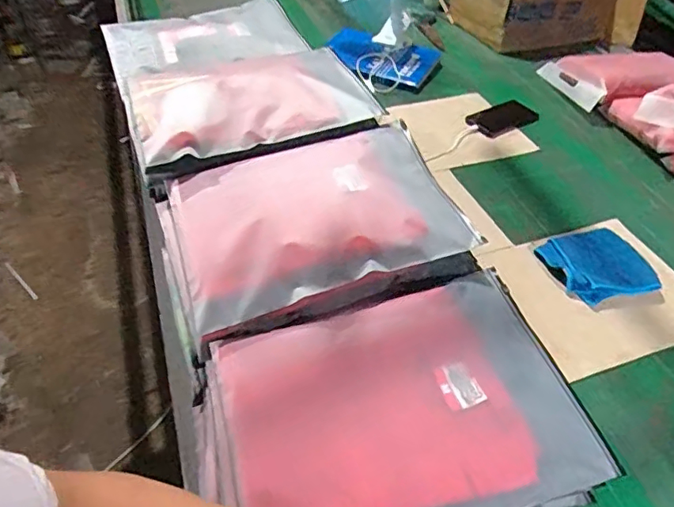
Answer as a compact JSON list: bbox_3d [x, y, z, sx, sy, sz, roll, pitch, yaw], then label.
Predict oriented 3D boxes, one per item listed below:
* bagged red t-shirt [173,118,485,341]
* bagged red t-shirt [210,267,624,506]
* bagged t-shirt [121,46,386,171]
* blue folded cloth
[{"bbox_3d":[-0.033,-0.057,0.683,0.338,0.026,0.253,-17,54,-10],"label":"bagged red t-shirt"},{"bbox_3d":[0.065,0.149,0.547,0.336,0.041,0.254,-10,47,-14],"label":"bagged red t-shirt"},{"bbox_3d":[-0.137,-0.243,0.831,0.344,0.048,0.253,-14,48,-18],"label":"bagged t-shirt"},{"bbox_3d":[0.437,0.018,0.907,0.162,0.025,0.143,-11,47,-14],"label":"blue folded cloth"}]

